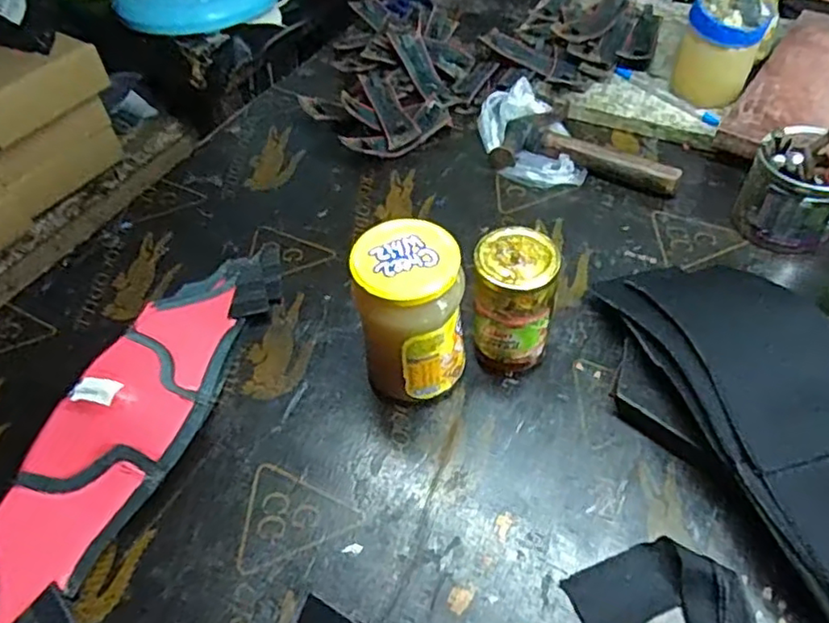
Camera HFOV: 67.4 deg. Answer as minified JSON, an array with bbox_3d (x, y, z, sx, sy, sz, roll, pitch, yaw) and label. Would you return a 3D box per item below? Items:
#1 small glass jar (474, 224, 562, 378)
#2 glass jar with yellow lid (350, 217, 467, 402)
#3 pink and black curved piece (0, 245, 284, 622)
[{"bbox_3d":[0.075,-0.003,0.476,0.056,0.112,0.056,-2,51,3],"label":"small glass jar"},{"bbox_3d":[-0.001,0.007,0.462,0.073,0.134,0.070,-2,51,3],"label":"glass jar with yellow lid"},{"bbox_3d":[-0.215,0.070,0.469,0.106,0.064,0.365,9,52,12],"label":"pink and black curved piece"}]

